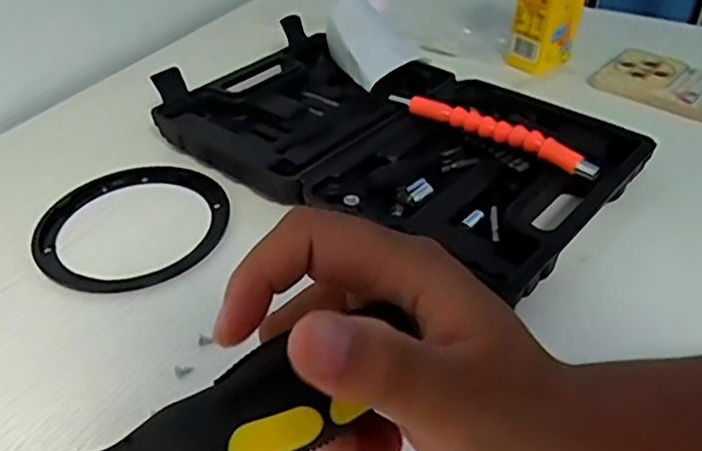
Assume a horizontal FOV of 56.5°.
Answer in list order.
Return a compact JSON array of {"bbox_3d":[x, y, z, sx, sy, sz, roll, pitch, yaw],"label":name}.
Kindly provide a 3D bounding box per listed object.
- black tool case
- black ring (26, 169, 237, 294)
[{"bbox_3d":[0.025,-0.075,0.503,0.335,0.038,0.207,26,48,30],"label":"black tool case"},{"bbox_3d":[-0.153,-0.002,0.462,0.127,0.008,0.129,-2,40,2],"label":"black ring"}]

